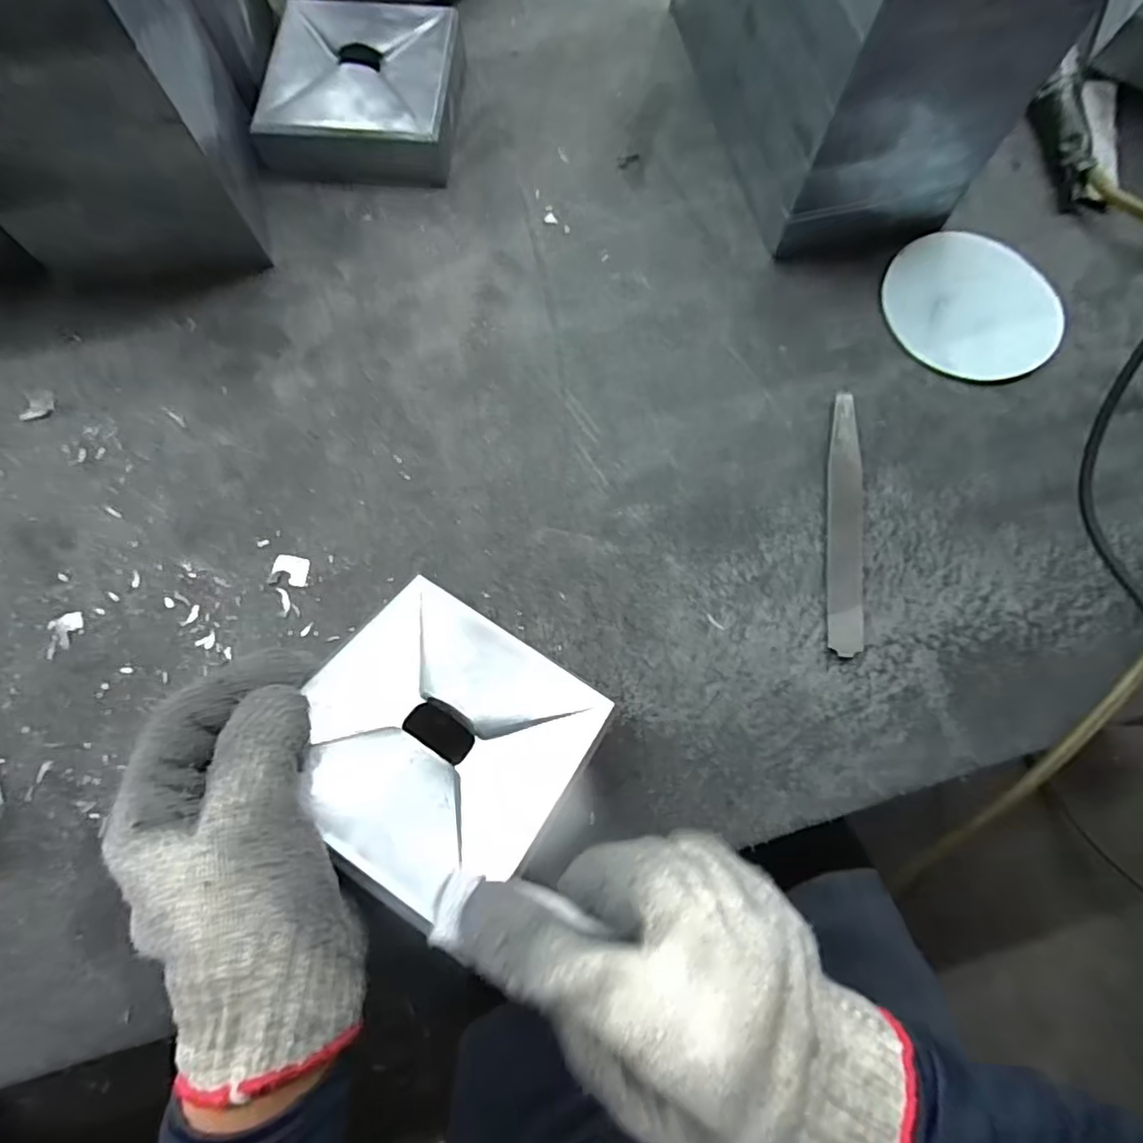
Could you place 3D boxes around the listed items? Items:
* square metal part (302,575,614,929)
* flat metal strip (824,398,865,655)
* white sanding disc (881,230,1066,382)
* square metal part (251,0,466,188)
[{"bbox_3d":[-0.060,0.073,0.270,0.121,0.008,0.122,32,54,10],"label":"square metal part"},{"bbox_3d":[0.165,-0.034,0.359,0.021,0.006,0.167,5,72,5],"label":"flat metal strip"},{"bbox_3d":[0.274,-0.183,0.407,0.116,0.006,0.116,0,74,-1],"label":"white sanding disc"},{"bbox_3d":[-0.150,-0.351,0.434,0.127,0.035,0.135,6,74,0],"label":"square metal part"}]

